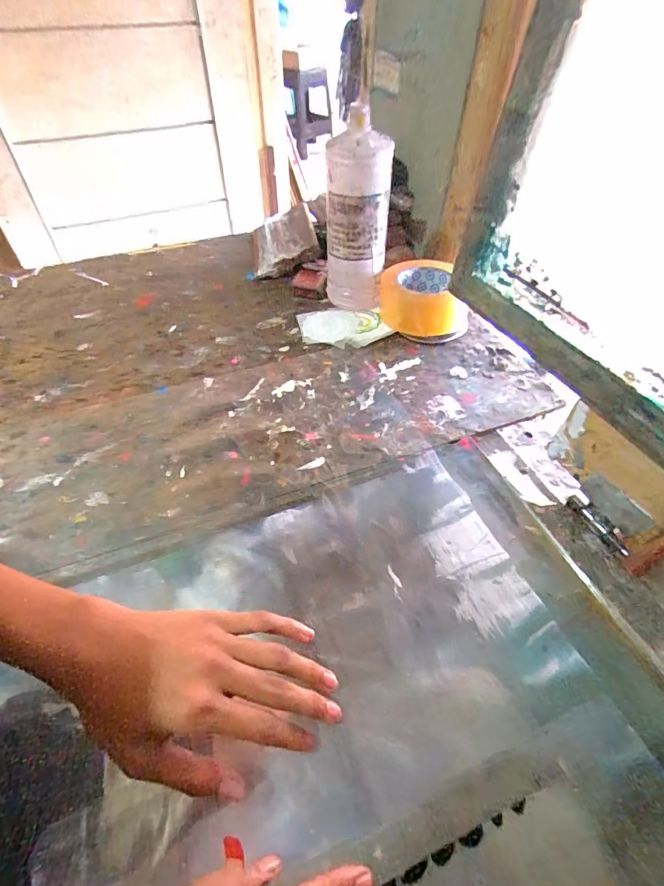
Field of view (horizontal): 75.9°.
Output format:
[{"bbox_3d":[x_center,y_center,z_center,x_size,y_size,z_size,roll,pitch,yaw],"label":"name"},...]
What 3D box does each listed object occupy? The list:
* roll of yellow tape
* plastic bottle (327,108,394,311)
[{"bbox_3d":[0.130,-0.198,0.598,0.105,0.067,0.118,-14,50,-12],"label":"roll of yellow tape"},{"bbox_3d":[0.031,-0.289,0.570,0.075,0.227,0.064,36,58,28],"label":"plastic bottle"}]

